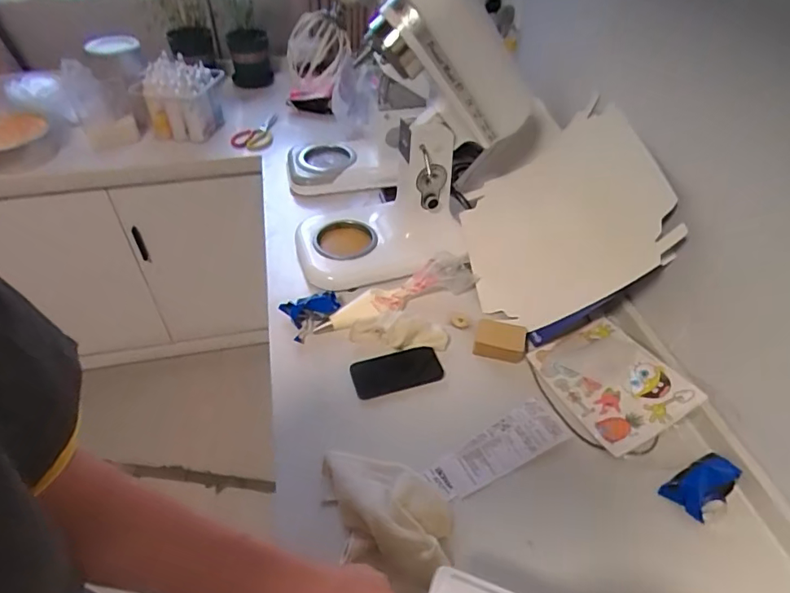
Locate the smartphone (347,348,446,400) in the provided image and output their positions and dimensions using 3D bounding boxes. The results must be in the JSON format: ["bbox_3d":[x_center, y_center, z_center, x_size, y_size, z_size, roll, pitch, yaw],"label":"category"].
[{"bbox_3d":[0.002,0.126,0.857,0.147,0.010,0.078,-15,51,-8],"label":"smartphone"}]

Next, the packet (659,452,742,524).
[{"bbox_3d":[0.431,0.261,0.705,0.097,0.027,0.058,-25,49,-25],"label":"packet"}]

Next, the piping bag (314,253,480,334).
[{"bbox_3d":[0.017,-0.008,0.949,0.330,0.085,0.075,-24,48,-24],"label":"piping bag"}]

